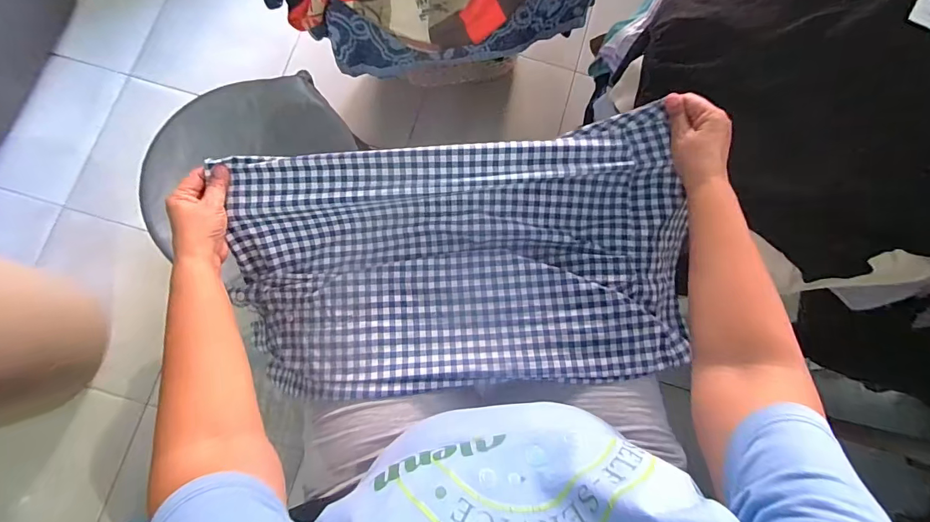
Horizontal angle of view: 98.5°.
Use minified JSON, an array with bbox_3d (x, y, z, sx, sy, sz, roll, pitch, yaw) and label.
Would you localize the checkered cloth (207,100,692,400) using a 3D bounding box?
[{"bbox_3d":[0.002,0.006,0.518,0.567,0.081,0.311,-7,81,-4],"label":"checkered cloth"}]

